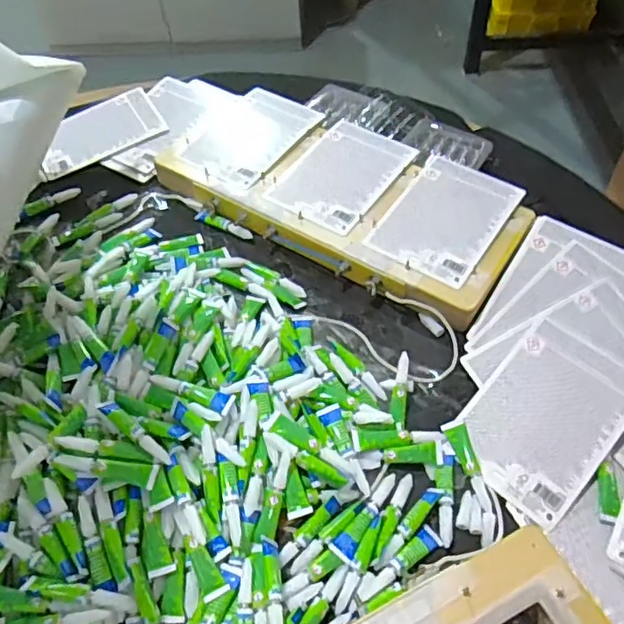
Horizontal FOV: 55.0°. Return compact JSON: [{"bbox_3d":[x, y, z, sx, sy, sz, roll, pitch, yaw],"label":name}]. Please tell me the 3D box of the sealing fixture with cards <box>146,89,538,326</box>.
[{"bbox_3d":[0.033,-0.146,0.708,0.428,0.036,0.202,28,58,22],"label":"sealing fixture with cards"}]

